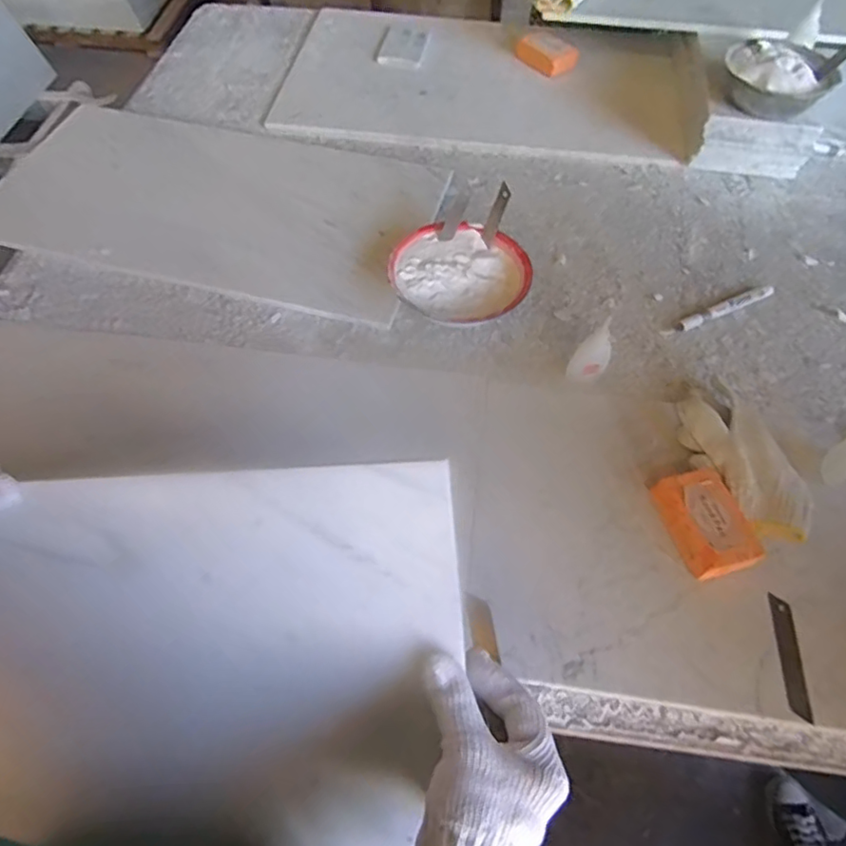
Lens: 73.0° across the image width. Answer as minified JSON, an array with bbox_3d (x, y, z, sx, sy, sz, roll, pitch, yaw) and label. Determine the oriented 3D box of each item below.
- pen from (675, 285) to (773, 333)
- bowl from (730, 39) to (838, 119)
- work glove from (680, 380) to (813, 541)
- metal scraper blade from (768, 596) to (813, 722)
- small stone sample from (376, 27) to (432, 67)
[{"bbox_3d":[0.373,-0.143,0.702,0.143,0.014,0.018,-22,62,-13],"label":"pen"},{"bbox_3d":[0.484,-0.477,0.785,0.120,0.044,0.126,-1,56,1],"label":"bowl"},{"bbox_3d":[0.317,0.037,0.572,0.086,0.030,0.172,-16,60,-10],"label":"work glove"},{"bbox_3d":[0.314,0.199,0.490,0.017,0.004,0.098,3,57,11],"label":"metal scraper blade"},{"bbox_3d":[-0.032,-0.675,1.018,0.080,0.007,0.128,10,60,6],"label":"small stone sample"}]

